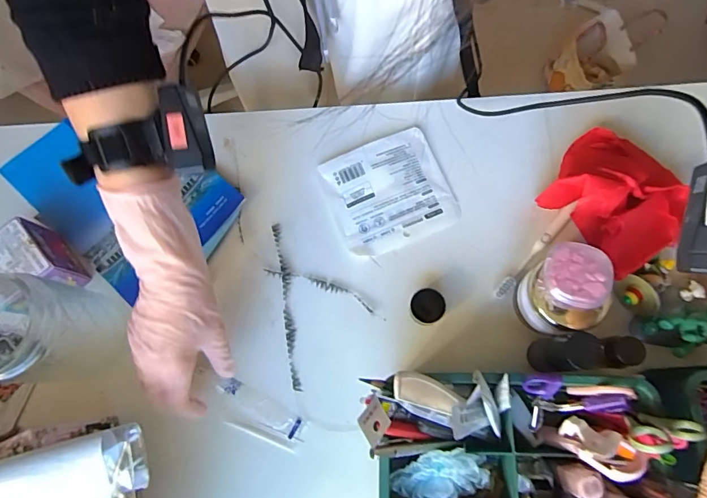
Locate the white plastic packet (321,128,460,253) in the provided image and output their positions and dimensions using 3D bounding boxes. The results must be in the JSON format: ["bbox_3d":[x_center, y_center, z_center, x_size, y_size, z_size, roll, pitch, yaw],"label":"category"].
[{"bbox_3d":[0.039,-0.066,0.511,0.130,0.012,0.123,-22,74,-4],"label":"white plastic packet"}]

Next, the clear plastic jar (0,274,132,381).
[{"bbox_3d":[-0.303,0.079,0.424,0.098,0.123,0.087,-2,74,2],"label":"clear plastic jar"}]

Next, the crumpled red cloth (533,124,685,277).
[{"bbox_3d":[0.278,-0.061,0.462,0.127,0.092,0.142,-36,77,-7],"label":"crumpled red cloth"}]

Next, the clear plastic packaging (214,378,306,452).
[{"bbox_3d":[-0.100,0.173,0.461,0.100,0.005,0.041,27,77,10],"label":"clear plastic packaging"}]

